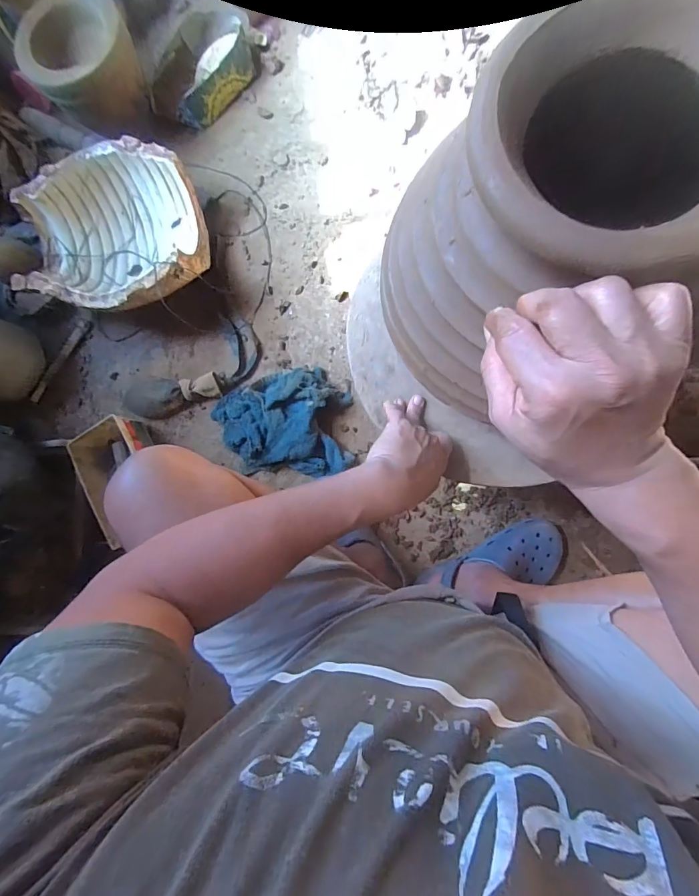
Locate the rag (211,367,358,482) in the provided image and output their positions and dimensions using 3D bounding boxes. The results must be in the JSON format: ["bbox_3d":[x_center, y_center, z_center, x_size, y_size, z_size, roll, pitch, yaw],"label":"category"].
[{"bbox_3d":[-0.142,-0.050,0.804,0.276,0.056,0.213,-3,84,8],"label":"rag"}]

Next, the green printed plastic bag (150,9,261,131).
[{"bbox_3d":[-0.326,-0.852,0.918,0.177,0.065,0.262,36,90,10],"label":"green printed plastic bag"}]

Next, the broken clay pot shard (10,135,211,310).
[{"bbox_3d":[-0.471,-0.417,0.837,0.331,0.166,0.313,-1,84,8],"label":"broken clay pot shard"}]

